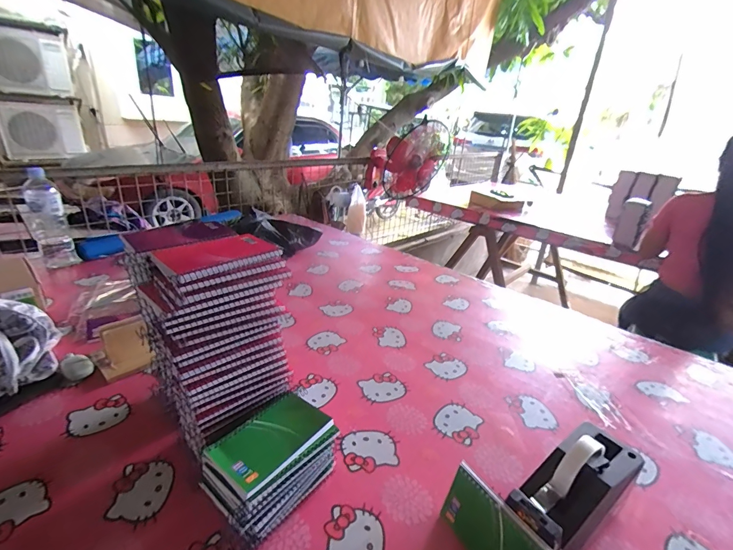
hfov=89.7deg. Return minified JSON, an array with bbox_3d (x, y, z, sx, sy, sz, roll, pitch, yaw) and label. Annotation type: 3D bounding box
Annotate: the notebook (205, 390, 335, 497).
[{"bbox_3d":[-0.115,0.192,0.441,0.081,0.018,0.123,21,28,32],"label":"notebook"}]

